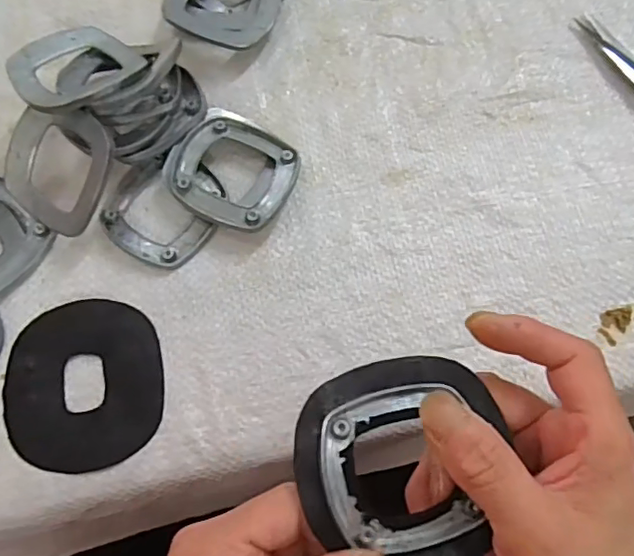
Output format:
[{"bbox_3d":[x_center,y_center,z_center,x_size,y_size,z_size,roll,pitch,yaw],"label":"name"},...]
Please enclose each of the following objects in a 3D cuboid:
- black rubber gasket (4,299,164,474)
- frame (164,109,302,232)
[{"bbox_3d":[-0.115,0.052,0.279,0.075,0.004,0.082,-12,75,-2],"label":"black rubber gasket"},{"bbox_3d":[-0.043,-0.057,0.301,0.065,0.017,0.061,25,77,7],"label":"frame"}]

